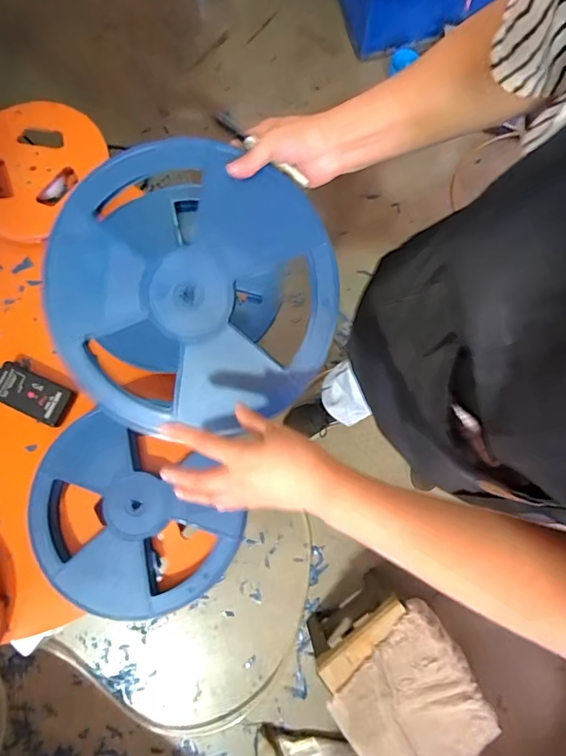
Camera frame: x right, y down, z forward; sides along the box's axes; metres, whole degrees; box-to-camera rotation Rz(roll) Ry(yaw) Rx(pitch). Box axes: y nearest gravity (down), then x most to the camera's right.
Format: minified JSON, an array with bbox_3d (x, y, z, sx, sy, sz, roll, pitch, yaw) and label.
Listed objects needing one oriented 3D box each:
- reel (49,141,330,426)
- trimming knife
[{"bbox_3d":[-0.102,-0.097,0.502,0.309,0.024,0.298,3,95,-1],"label":"reel"},{"bbox_3d":[-0.022,-0.240,0.480,0.115,0.014,0.010,31,81,-14],"label":"trimming knife"}]

